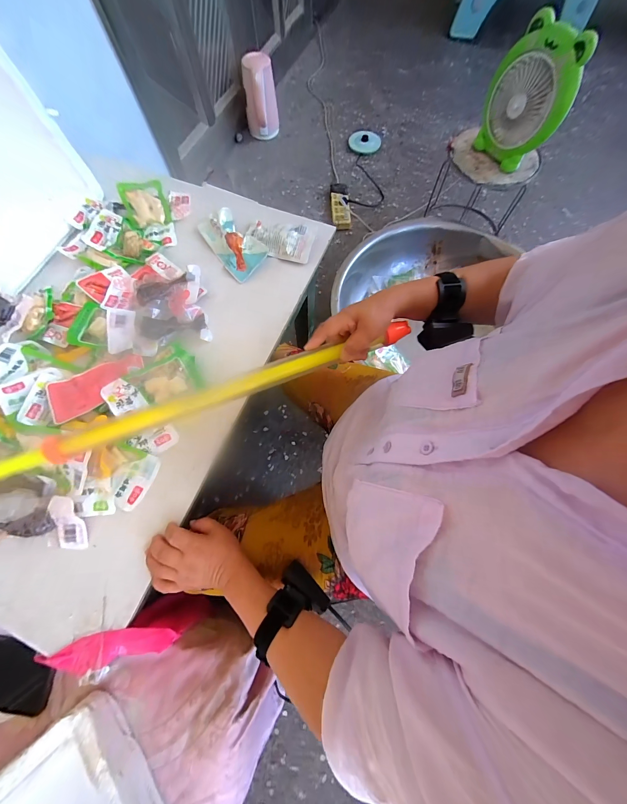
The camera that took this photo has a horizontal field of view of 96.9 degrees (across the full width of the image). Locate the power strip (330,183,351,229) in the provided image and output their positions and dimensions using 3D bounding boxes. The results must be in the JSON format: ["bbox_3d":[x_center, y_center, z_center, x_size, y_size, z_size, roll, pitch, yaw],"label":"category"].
[{"bbox_3d":[0.114,-0.842,1.175,0.077,0.042,0.259,-4,71,0],"label":"power strip"}]

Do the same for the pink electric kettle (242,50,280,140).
[{"bbox_3d":[-0.236,-1.367,1.238,0.143,0.254,0.104,-4,71,0],"label":"pink electric kettle"}]

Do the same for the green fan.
[{"bbox_3d":[0.579,-0.825,0.759,0.074,0.254,0.204,-32,73,-9],"label":"green fan"}]

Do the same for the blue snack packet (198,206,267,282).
[{"bbox_3d":[-0.158,-0.308,0.534,0.075,0.026,0.162,-36,74,-10],"label":"blue snack packet"}]

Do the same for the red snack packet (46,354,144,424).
[{"bbox_3d":[-0.330,-0.025,0.425,0.134,0.022,0.074,-28,73,-8],"label":"red snack packet"}]

